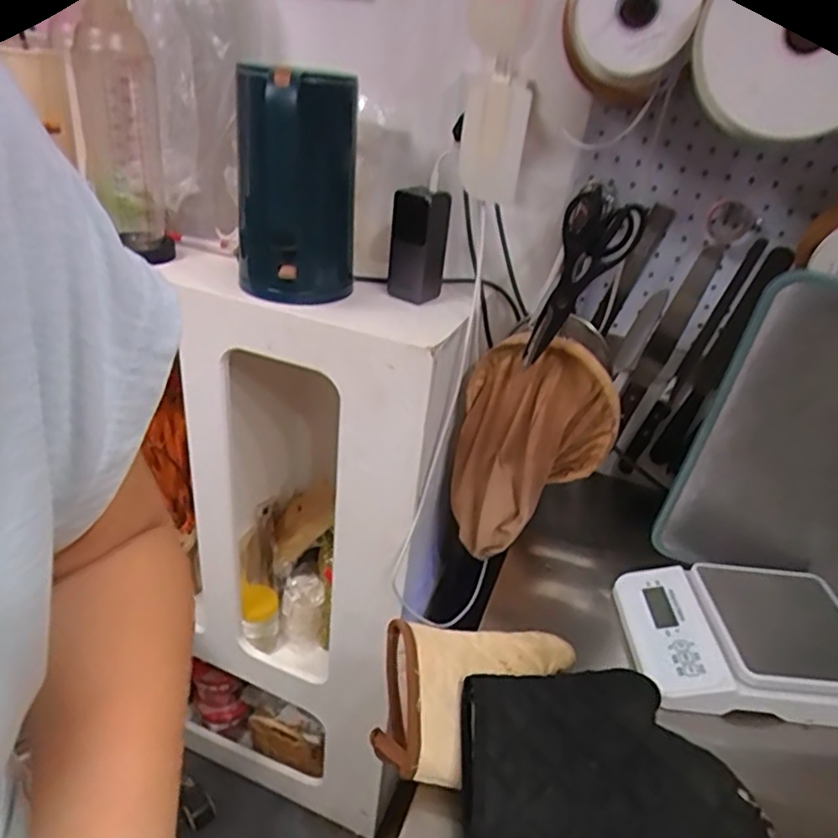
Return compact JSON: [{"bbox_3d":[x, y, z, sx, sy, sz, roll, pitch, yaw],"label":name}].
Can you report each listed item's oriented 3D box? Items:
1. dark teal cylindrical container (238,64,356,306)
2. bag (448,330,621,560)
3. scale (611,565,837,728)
[{"bbox_3d":[-0.130,-0.237,0.681,0.129,0.232,0.099,-1,31,-13],"label":"dark teal cylindrical container"},{"bbox_3d":[0.126,0.022,0.771,0.141,0.237,0.157,-6,33,-21],"label":"bag"},{"bbox_3d":[0.322,0.210,0.622,0.222,0.050,0.159,6,30,-2],"label":"scale"}]

